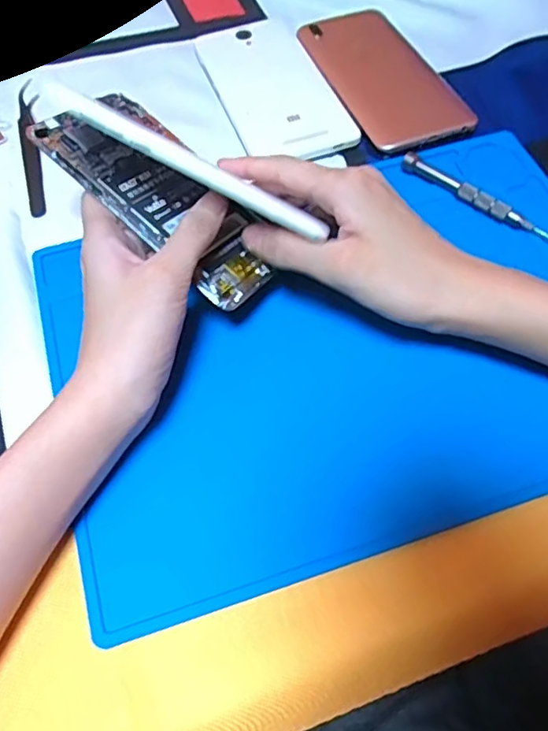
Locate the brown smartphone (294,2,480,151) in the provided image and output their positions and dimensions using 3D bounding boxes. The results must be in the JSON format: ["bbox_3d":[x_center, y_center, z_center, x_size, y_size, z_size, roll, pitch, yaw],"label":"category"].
[{"bbox_3d":[0.076,-0.213,0.422,0.074,0.007,0.161,-20,63,-9],"label":"brown smartphone"}]

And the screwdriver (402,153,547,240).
[{"bbox_3d":[0.124,-0.104,0.360,0.101,0.012,0.010,38,69,20],"label":"screwdriver"}]

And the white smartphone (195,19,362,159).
[{"bbox_3d":[-0.001,-0.199,0.417,0.074,0.010,0.146,-19,63,-8],"label":"white smartphone"}]

